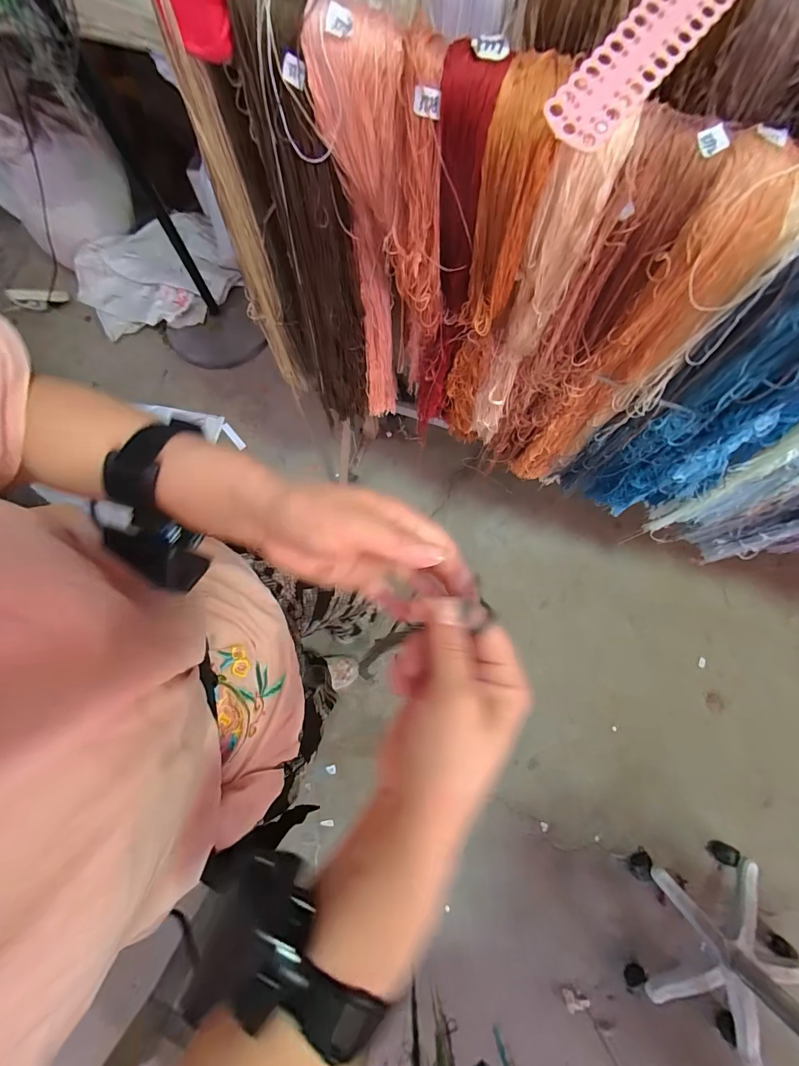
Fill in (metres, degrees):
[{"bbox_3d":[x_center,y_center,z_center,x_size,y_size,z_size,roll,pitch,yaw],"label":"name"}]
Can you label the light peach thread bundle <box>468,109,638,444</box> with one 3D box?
[{"bbox_3d":[0.163,-0.271,0.551,0.067,0.469,0.044,17,74,4],"label":"light peach thread bundle"}]

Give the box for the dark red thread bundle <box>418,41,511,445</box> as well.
[{"bbox_3d":[0.066,-0.328,0.572,0.058,0.528,0.056,13,74,3],"label":"dark red thread bundle"}]

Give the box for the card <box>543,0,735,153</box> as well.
[{"bbox_3d":[0.225,-0.424,0.315,0.055,0.010,0.253,43,91,-5],"label":"card"}]

